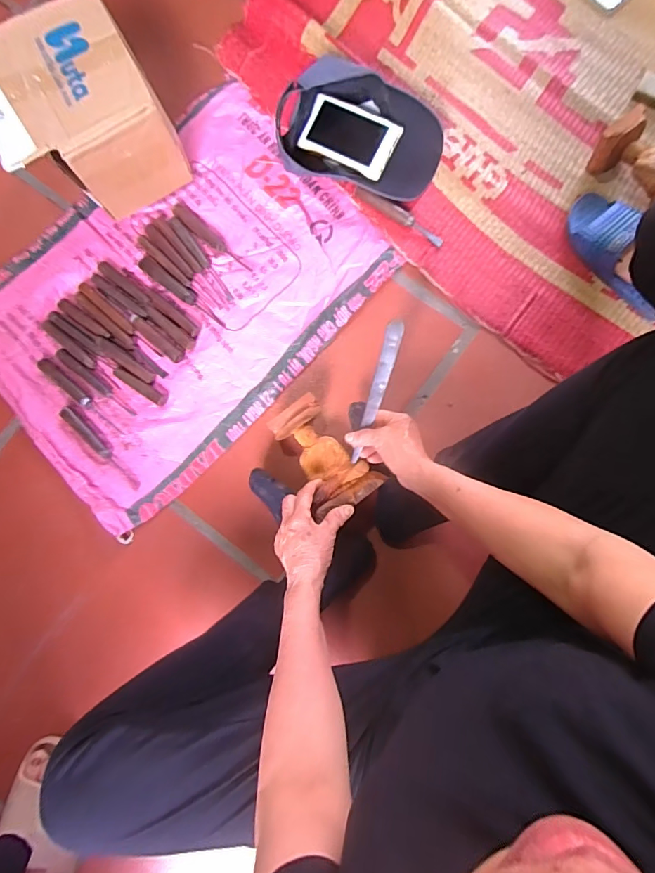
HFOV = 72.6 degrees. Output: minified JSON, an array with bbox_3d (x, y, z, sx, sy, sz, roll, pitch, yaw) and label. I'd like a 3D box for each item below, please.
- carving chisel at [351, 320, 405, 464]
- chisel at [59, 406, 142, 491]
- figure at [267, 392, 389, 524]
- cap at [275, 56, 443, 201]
[{"bbox_3d":[0.064,-0.054,0.586,0.023,0.005,0.194,24,112,24],"label":"carving chisel"},{"bbox_3d":[-0.372,0.020,0.728,0.020,0.015,0.178,-44,83,-1],"label":"chisel"},{"bbox_3d":[-0.007,0.033,0.649,0.095,0.068,0.169,-39,72,0],"label":"figure"},{"bbox_3d":[0.055,-0.494,0.720,0.253,0.083,0.162,10,86,5],"label":"cap"}]

